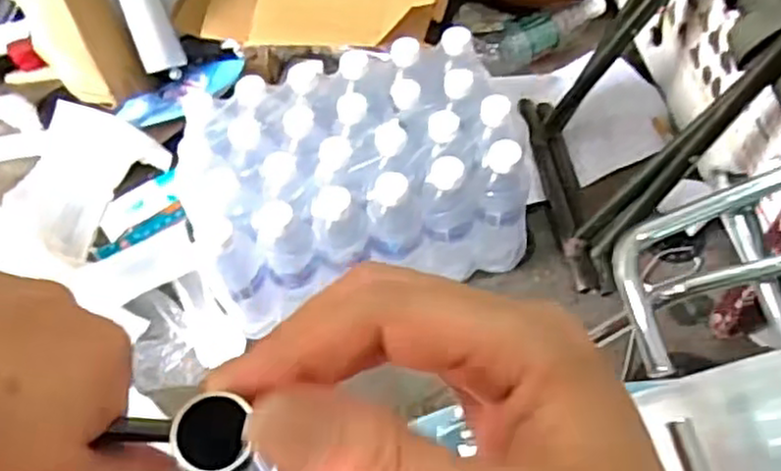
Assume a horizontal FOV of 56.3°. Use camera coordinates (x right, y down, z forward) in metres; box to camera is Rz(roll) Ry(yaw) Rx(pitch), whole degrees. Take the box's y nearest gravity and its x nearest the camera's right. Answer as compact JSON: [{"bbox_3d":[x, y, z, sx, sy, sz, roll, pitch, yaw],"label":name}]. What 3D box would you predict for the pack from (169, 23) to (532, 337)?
[{"bbox_3d":[-0.049,-0.061,0.849,0.353,0.176,0.234,-18,58,-9],"label":"pack"}]

